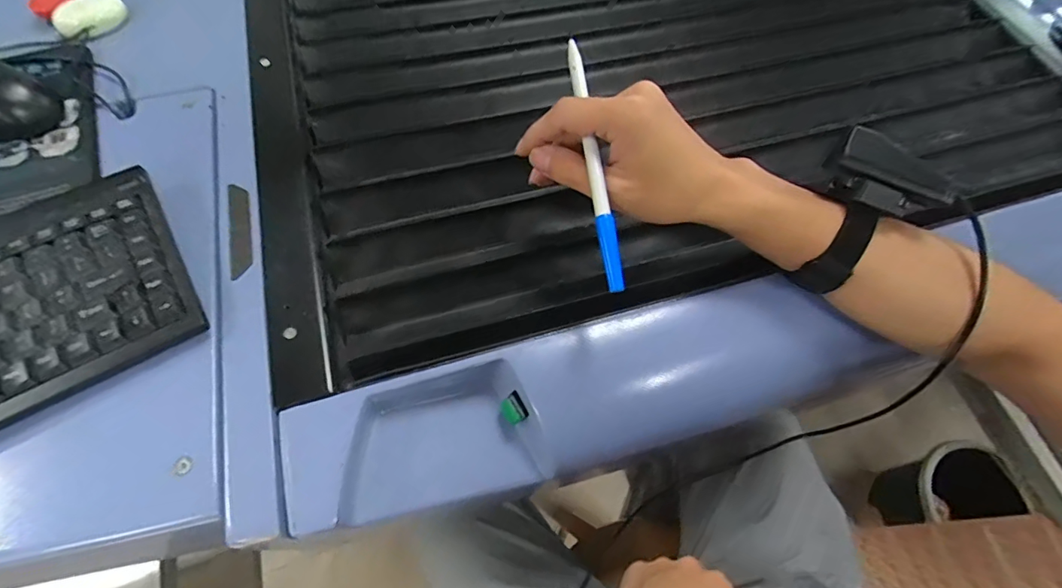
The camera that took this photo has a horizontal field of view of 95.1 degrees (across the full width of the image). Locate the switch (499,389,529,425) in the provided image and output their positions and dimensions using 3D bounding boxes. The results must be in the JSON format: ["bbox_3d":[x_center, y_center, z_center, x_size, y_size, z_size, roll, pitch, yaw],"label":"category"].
[{"bbox_3d":[-0.012,0.079,0.331,0.015,0.010,0.019,-25,67,-15],"label":"switch"}]

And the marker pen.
[{"bbox_3d":[0.039,-0.083,0.302,0.011,0.010,0.167,-7,78,-6],"label":"marker pen"}]

